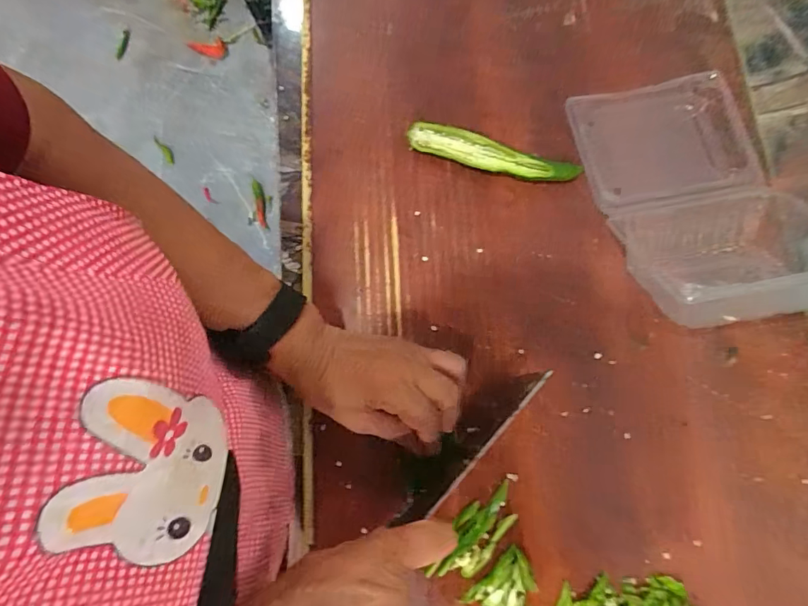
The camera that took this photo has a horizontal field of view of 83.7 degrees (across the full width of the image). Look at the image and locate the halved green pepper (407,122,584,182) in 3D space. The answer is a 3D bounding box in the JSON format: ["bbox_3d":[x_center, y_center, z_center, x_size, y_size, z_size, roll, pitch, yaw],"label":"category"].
[{"bbox_3d":[0.076,-0.129,0.395,0.148,0.018,0.023,18,79,6],"label":"halved green pepper"}]

